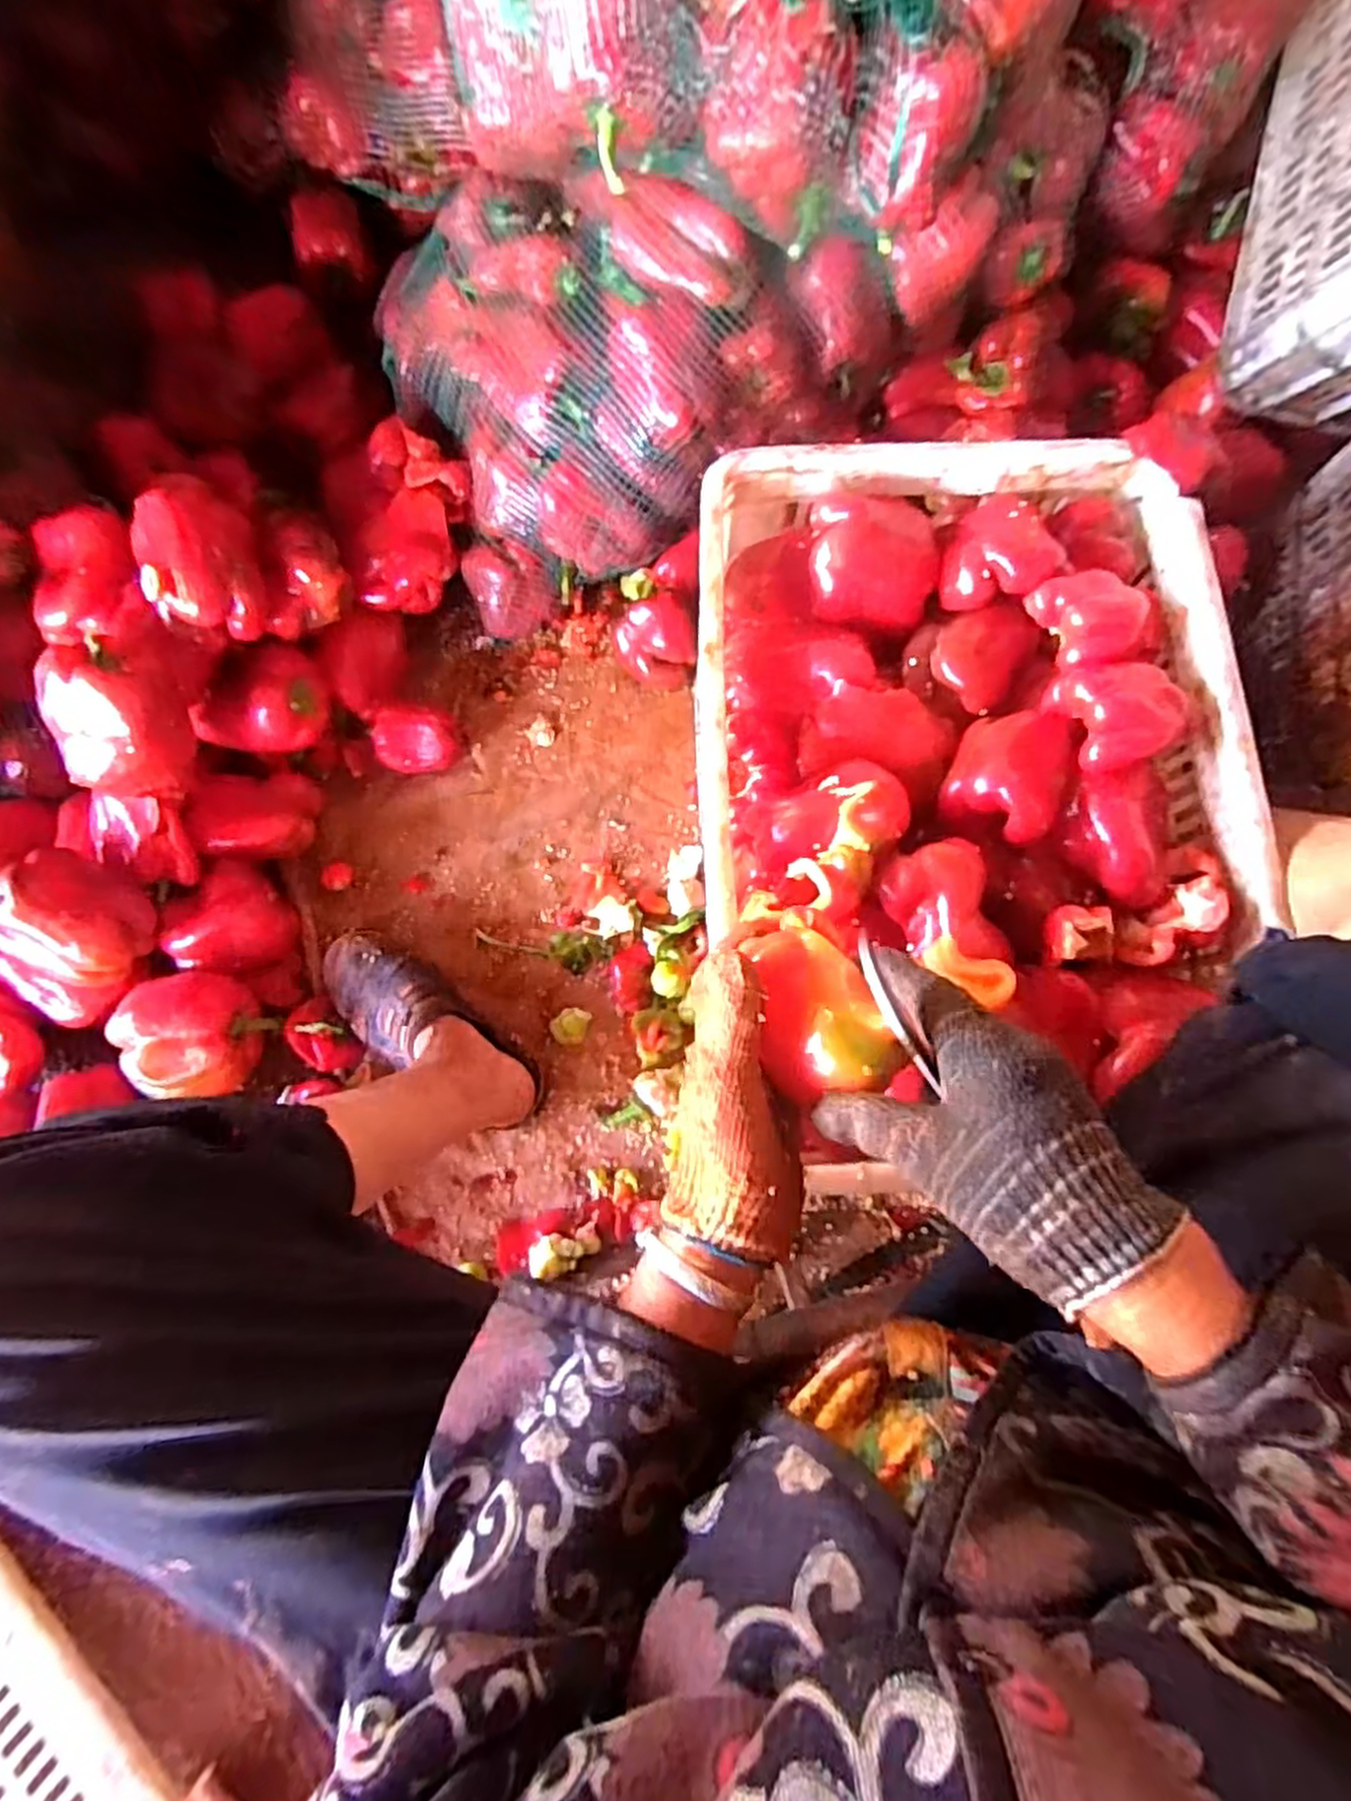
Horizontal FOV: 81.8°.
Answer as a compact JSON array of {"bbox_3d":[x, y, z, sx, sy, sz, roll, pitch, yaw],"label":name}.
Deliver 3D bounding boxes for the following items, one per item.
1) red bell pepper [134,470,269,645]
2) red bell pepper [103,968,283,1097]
[{"bbox_3d":[-0.377,-0.270,0.623,0.082,0.069,0.094,-21,78,-6],"label":"red bell pepper"},{"bbox_3d":[-0.435,0.120,0.691,0.096,0.092,0.104,0,77,-1],"label":"red bell pepper"}]

